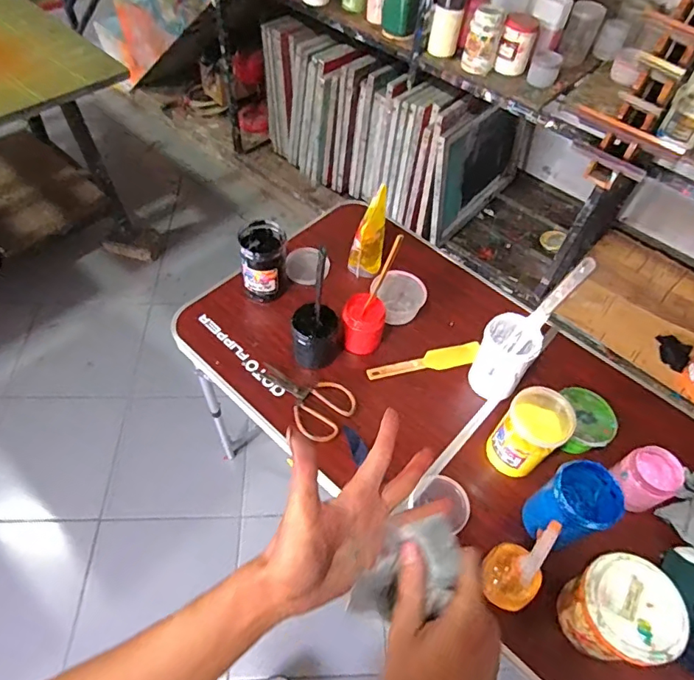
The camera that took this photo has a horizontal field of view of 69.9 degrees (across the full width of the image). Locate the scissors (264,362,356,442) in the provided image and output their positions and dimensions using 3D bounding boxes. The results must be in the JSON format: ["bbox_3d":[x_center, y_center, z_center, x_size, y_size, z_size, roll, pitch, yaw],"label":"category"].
[{"bbox_3d":[-0.081,0.108,0.941,0.187,0.014,0.117,29,57,15],"label":"scissors"}]

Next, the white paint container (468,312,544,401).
[{"bbox_3d":[0.290,0.032,0.929,0.098,0.131,0.108,30,58,16],"label":"white paint container"}]

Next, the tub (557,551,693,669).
[{"bbox_3d":[0.376,0.383,0.702,0.120,0.129,0.122,2,54,-3],"label":"tub"}]

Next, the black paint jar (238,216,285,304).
[{"bbox_3d":[-0.173,-0.159,1.036,0.089,0.152,0.095,2,54,-3],"label":"black paint jar"}]

